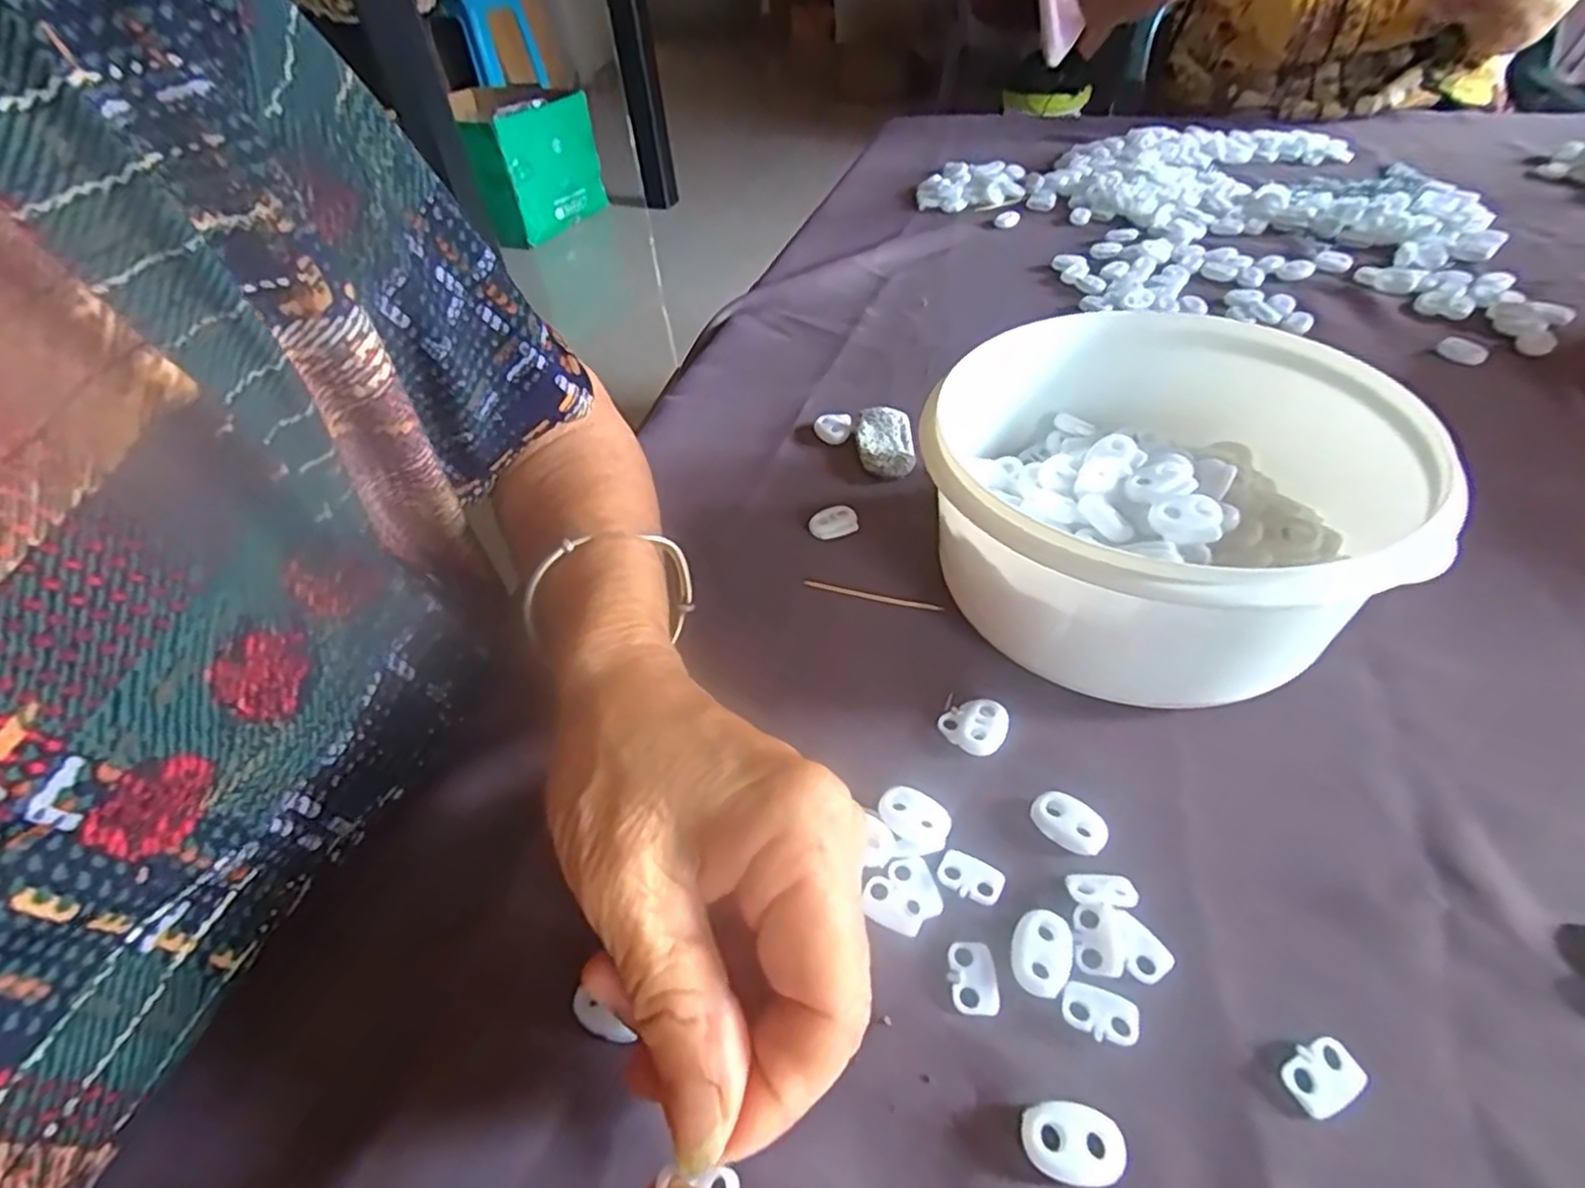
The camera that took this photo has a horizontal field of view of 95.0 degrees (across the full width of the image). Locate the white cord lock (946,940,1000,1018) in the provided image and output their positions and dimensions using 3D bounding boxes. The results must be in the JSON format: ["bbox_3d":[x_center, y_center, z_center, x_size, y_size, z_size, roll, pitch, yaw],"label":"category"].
[{"bbox_3d":[0.049,0.104,0.198,0.013,0.004,0.019,-1,46,6],"label":"white cord lock"}]

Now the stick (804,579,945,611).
[{"bbox_3d":[0.033,-0.001,0.304,0.059,0.004,0.004,14,49,19],"label":"stick"}]

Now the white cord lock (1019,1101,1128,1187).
[{"bbox_3d":[0.066,0.129,0.170,0.023,0.005,0.015,1,46,7],"label":"white cord lock"}]

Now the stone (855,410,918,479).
[{"bbox_3d":[0.047,-0.077,0.369,0.028,0.015,0.042,-1,46,6],"label":"stone"}]

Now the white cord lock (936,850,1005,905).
[{"bbox_3d":[0.053,0.084,0.217,0.019,0.004,0.012,23,53,26],"label":"white cord lock"}]

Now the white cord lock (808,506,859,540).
[{"bbox_3d":[0.019,-0.032,0.334,0.022,0.008,0.014,-12,46,-5],"label":"white cord lock"}]

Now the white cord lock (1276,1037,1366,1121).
[{"bbox_3d":[0.129,0.116,0.176,0.019,0.004,0.013,-25,49,-17],"label":"white cord lock"}]

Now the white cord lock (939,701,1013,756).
[{"bbox_3d":[0.064,0.046,0.254,0.021,0.008,0.019,30,56,30],"label":"white cord lock"}]

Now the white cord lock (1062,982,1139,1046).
[{"bbox_3d":[0.080,0.109,0.189,0.019,0.004,0.012,14,49,19],"label":"white cord lock"}]

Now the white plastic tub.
[{"bbox_3d":[0.132,-0.033,0.272,0.155,0.074,0.158,6,47,12],"label":"white plastic tub"}]

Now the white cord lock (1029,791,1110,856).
[{"bbox_3d":[0.086,0.071,0.226,0.022,0.005,0.014,27,55,29],"label":"white cord lock"}]

